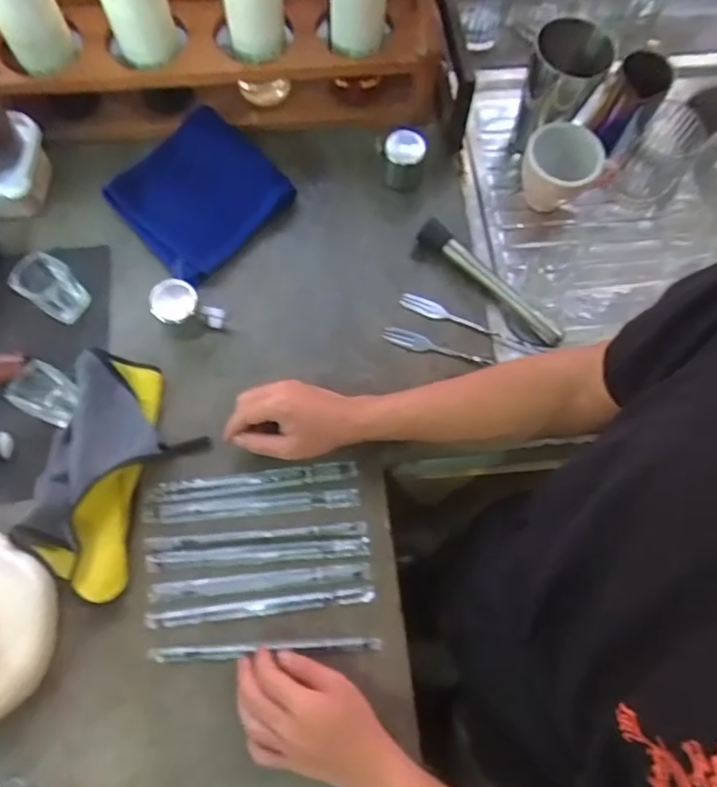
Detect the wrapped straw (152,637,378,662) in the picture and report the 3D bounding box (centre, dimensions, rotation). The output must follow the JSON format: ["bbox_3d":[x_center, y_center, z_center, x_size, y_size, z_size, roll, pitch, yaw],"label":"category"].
[{"bbox_3d":[-0.086,0.241,0.535,0.215,0.006,0.013,-1,71,-4],"label":"wrapped straw"}]

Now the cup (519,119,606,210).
[{"bbox_3d":[0.239,-0.267,0.680,0.085,0.084,0.083,1,71,-2],"label":"cup"}]

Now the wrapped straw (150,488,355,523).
[{"bbox_3d":[-0.107,0.114,0.577,0.212,0.004,0.020,-4,71,-3],"label":"wrapped straw"}]

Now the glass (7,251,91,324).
[{"bbox_3d":[-0.331,-0.113,0.613,0.052,0.064,0.052,1,71,-2],"label":"glass"}]

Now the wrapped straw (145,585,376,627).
[{"bbox_3d":[-0.093,0.205,0.546,0.215,0.004,0.015,-6,71,-4],"label":"wrapped straw"}]

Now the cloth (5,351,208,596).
[{"bbox_3d":[-0.243,0.074,0.564,0.132,0.043,0.228,13,71,3],"label":"cloth"}]

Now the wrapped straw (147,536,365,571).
[{"bbox_3d":[-0.098,0.158,0.561,0.216,0.004,0.017,-3,71,-3],"label":"wrapped straw"}]

